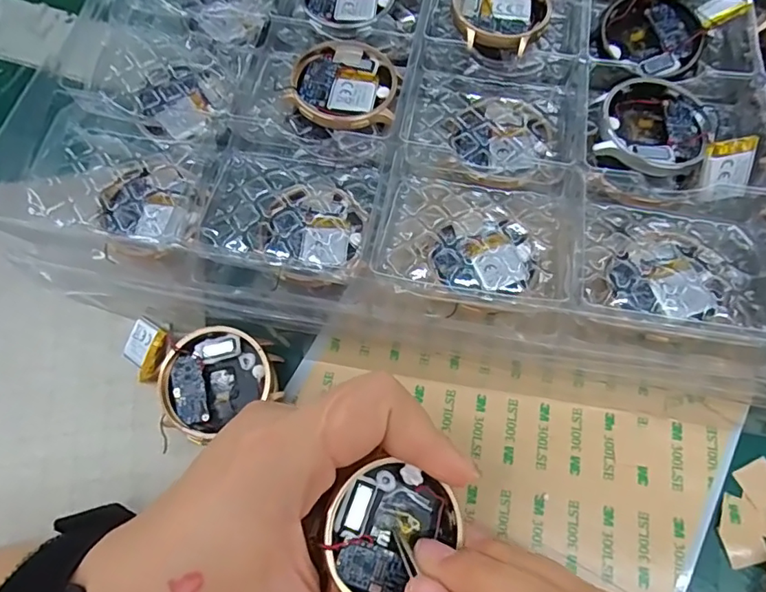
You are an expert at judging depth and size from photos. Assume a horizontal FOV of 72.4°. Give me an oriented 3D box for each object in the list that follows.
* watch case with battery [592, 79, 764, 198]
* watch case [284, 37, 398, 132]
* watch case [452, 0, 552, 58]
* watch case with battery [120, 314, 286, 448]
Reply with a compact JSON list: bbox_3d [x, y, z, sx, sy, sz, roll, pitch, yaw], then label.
[{"bbox_3d":[0.116,-0.067,0.205,0.056,0.016,0.045,19,72,9],"label":"watch case with battery"},{"bbox_3d":[-0.015,-0.091,0.224,0.044,0.009,0.046,14,71,8],"label":"watch case"},{"bbox_3d":[0.054,-0.131,0.241,0.042,0.012,0.051,11,71,6],"label":"watch case"},{"bbox_3d":[-0.077,0.035,0.216,0.067,0.018,0.043,7,71,5],"label":"watch case with battery"}]

